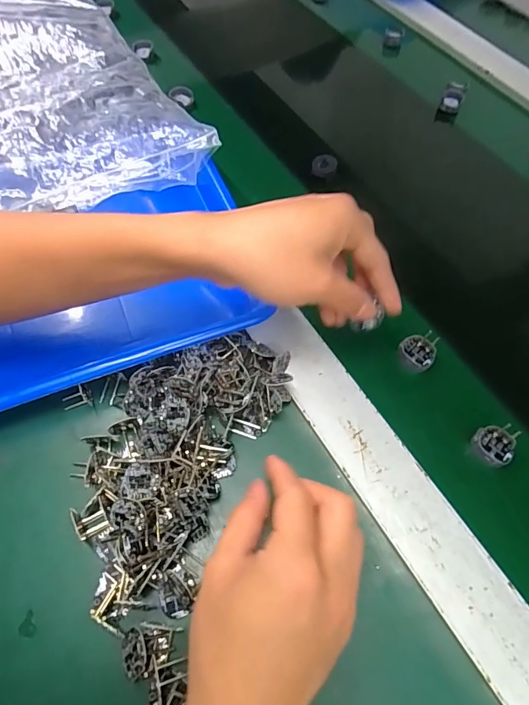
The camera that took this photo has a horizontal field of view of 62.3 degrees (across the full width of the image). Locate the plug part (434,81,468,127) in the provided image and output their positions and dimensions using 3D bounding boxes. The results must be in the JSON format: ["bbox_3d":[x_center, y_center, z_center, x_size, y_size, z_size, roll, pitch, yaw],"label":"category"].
[{"bbox_3d":[0.227,-0.304,0.533,0.024,0.032,0.036,20,62,10],"label":"plug part"}]

